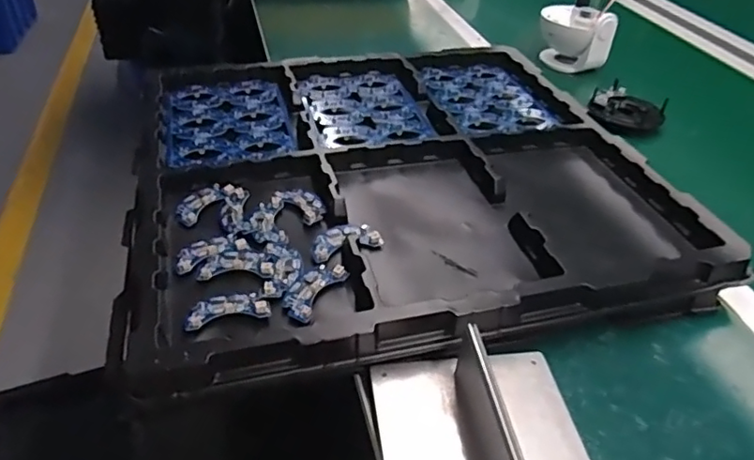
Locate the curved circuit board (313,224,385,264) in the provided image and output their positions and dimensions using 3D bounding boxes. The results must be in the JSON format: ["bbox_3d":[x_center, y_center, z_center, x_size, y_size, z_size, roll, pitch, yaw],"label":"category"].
[{"bbox_3d":[-0.030,0.008,0.532,0.066,0.010,0.034,-15,42,-23],"label":"curved circuit board"}]

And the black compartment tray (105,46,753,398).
[{"bbox_3d":[0.012,-0.071,0.646,0.536,0.050,0.523,-7,39,-14],"label":"black compartment tray"}]

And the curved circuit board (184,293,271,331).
[{"bbox_3d":[-0.118,0.063,0.459,0.064,0.004,0.032,-5,39,-12],"label":"curved circuit board"}]

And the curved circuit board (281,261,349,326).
[{"bbox_3d":[-0.053,0.048,0.482,0.033,0.014,0.061,24,42,24],"label":"curved circuit board"}]

